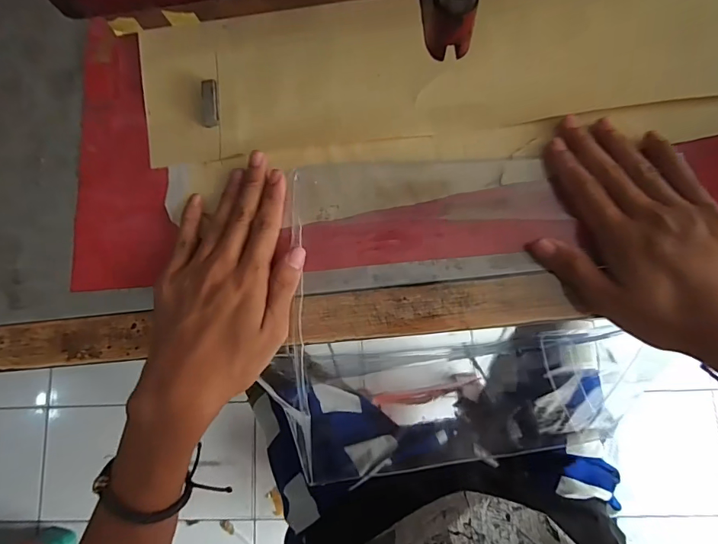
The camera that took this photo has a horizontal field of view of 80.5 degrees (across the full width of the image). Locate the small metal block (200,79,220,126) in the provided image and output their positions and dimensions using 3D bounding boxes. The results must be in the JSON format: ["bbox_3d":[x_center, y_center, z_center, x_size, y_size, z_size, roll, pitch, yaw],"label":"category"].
[{"bbox_3d":[-0.115,-0.131,0.326,0.013,0.004,0.037,-5,81,3],"label":"small metal block"}]

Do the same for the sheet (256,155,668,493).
[{"bbox_3d":[0.056,0.023,0.301,0.237,0.007,0.214,-9,85,3],"label":"sheet"}]

